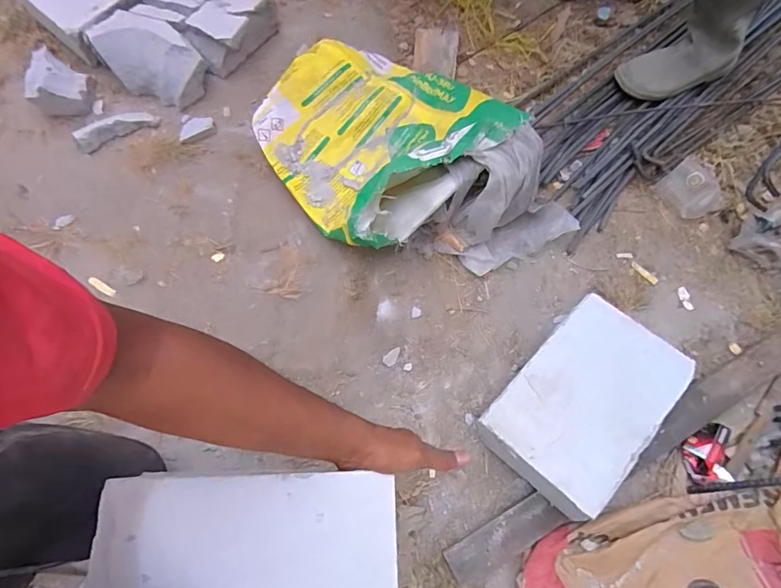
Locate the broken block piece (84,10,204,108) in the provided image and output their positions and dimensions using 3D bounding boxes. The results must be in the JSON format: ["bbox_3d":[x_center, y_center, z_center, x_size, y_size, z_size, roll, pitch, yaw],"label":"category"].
[{"bbox_3d":[-0.496,-0.486,0.966,0.201,0.102,0.132,35,75,10],"label":"broken block piece"}]

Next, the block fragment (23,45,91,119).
[{"bbox_3d":[-0.687,-0.426,0.943,0.133,0.076,0.107,40,75,12],"label":"block fragment"}]

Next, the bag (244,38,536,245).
[{"bbox_3d":[-0.042,-0.323,0.888,0.384,0.165,0.456,-40,76,-13],"label":"bag"}]

